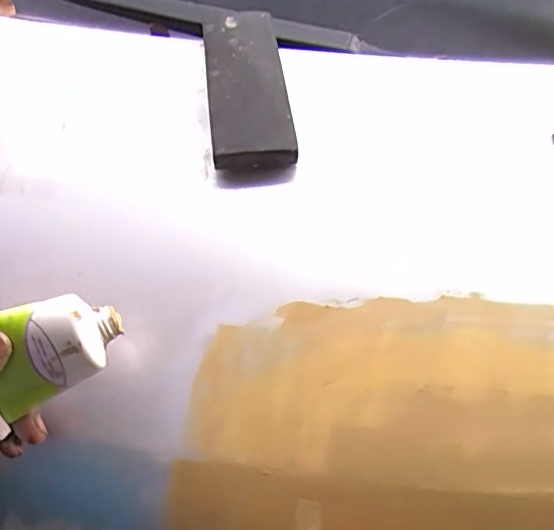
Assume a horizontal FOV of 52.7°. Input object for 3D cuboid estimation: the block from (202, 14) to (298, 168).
[{"bbox_3d":[-0.028,-0.169,0.511,0.068,0.022,0.202,-5,57,-6],"label":"block"}]

